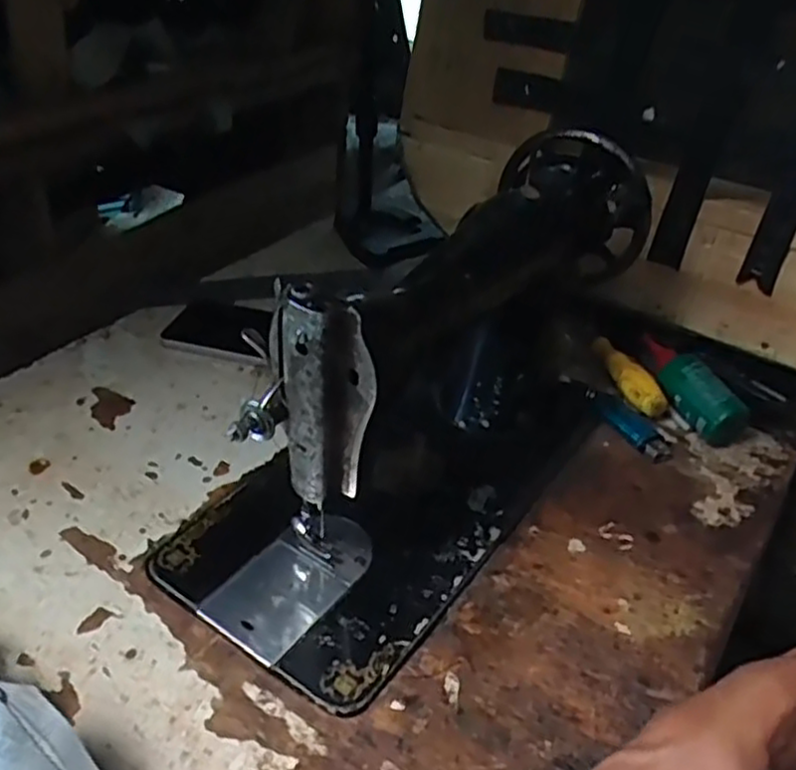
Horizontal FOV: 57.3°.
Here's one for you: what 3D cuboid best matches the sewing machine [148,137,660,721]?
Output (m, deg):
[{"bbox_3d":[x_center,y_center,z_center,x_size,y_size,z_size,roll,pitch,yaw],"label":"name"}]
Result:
[{"bbox_3d":[0.025,-0.018,0.514,0.176,0.202,0.415,26,42,25],"label":"sewing machine"}]

